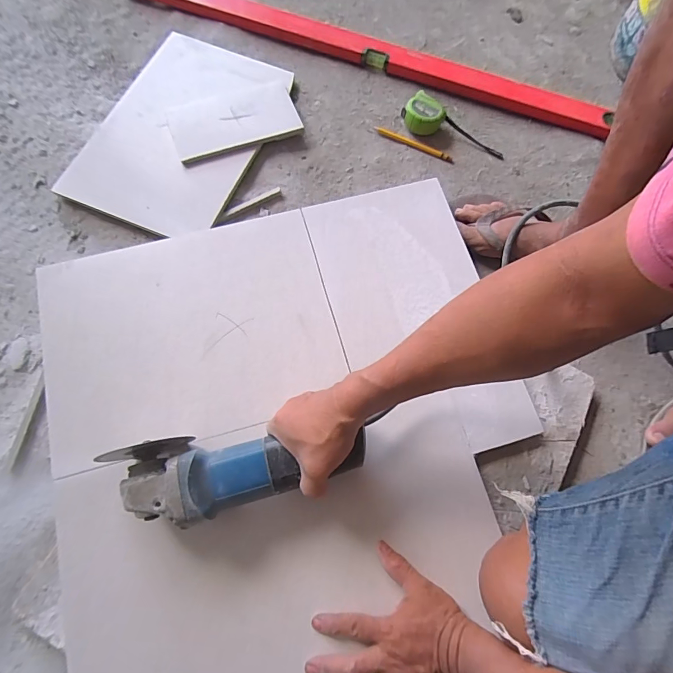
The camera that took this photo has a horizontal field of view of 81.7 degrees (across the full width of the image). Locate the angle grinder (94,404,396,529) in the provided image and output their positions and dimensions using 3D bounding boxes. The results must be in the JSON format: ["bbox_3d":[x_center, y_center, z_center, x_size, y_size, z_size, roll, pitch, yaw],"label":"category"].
[{"bbox_3d":[-0.093,0.149,0.425,0.258,0.073,0.083,-4,74,-1],"label":"angle grinder"}]

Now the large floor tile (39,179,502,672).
[{"bbox_3d":[-0.056,0.110,0.484,0.552,0.018,0.585,-13,74,-6],"label":"large floor tile"}]

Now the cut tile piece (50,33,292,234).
[{"bbox_3d":[-0.251,-0.334,0.630,0.247,0.015,0.363,22,74,4],"label":"cut tile piece"}]

